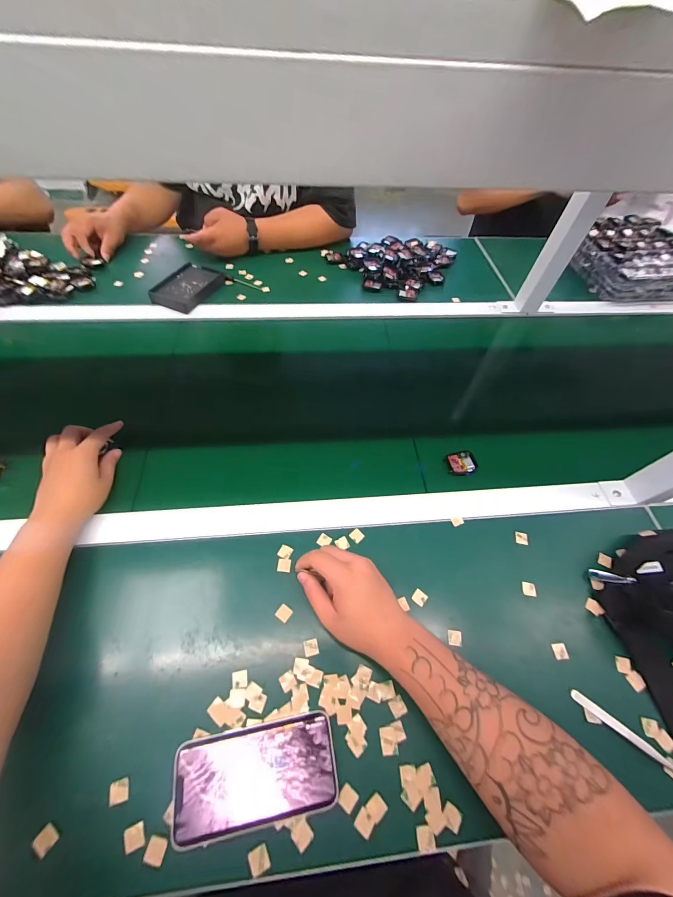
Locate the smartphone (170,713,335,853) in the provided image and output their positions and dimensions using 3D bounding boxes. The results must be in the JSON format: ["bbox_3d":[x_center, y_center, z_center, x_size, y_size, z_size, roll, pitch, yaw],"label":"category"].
[{"bbox_3d":[-0.075,0.308,0.309,0.146,0.009,0.073,-7,59,-8],"label":"smartphone"}]

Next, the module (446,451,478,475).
[{"bbox_3d":[0.193,0.022,0.501,0.044,0.010,0.037,-4,59,-6],"label":"module"}]

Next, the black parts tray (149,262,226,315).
[{"bbox_3d":[-0.312,-0.338,0.693,0.096,0.025,0.151,22,59,10],"label":"black parts tray"}]

